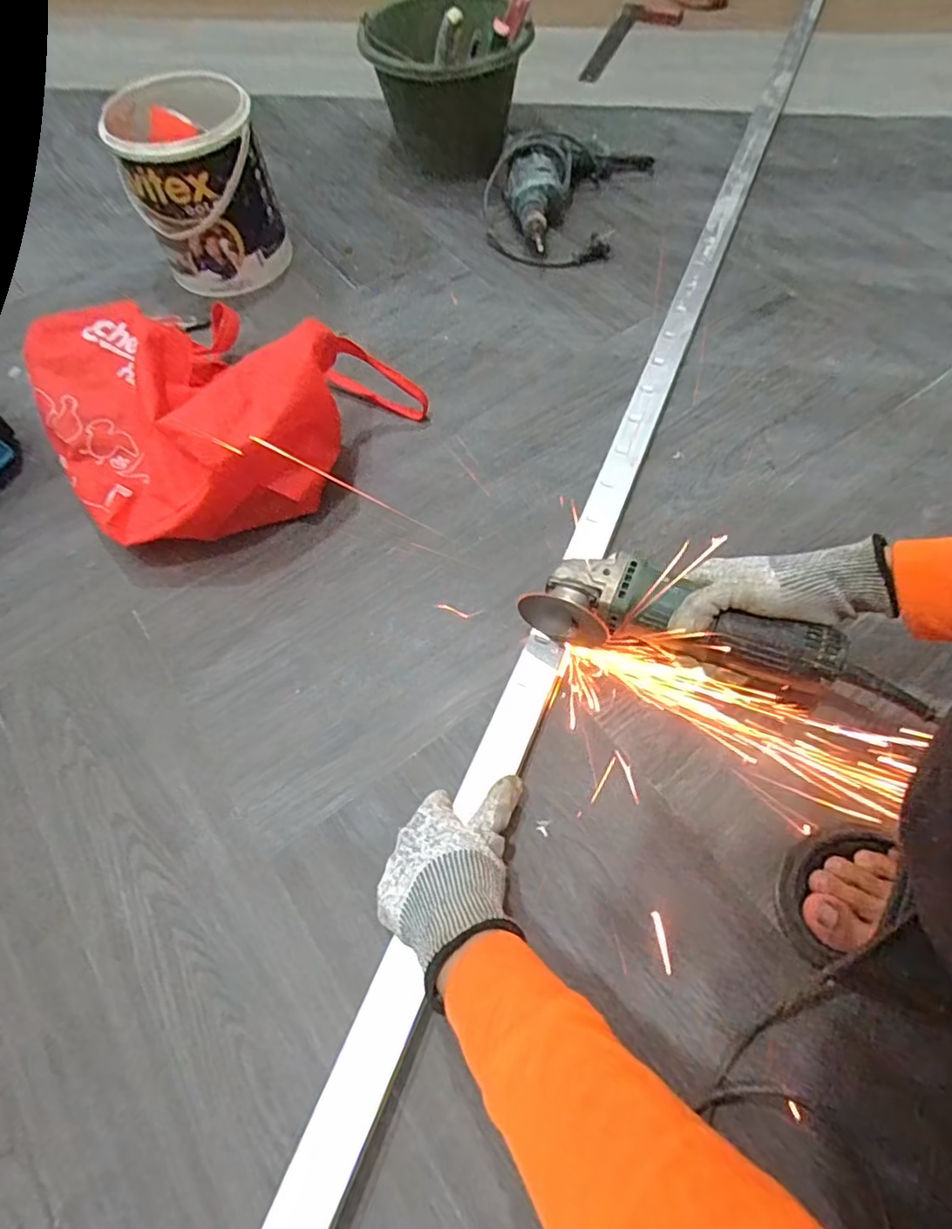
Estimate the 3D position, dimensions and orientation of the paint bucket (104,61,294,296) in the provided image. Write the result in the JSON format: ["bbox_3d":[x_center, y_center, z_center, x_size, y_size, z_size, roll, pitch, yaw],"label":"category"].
[{"bbox_3d":[-0.366,-0.572,0.828,0.174,0.198,0.169,-25,64,-10],"label":"paint bucket"}]

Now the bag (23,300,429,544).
[{"bbox_3d":[-0.296,-0.232,0.667,0.318,0.157,0.325,30,68,17],"label":"bag"}]

